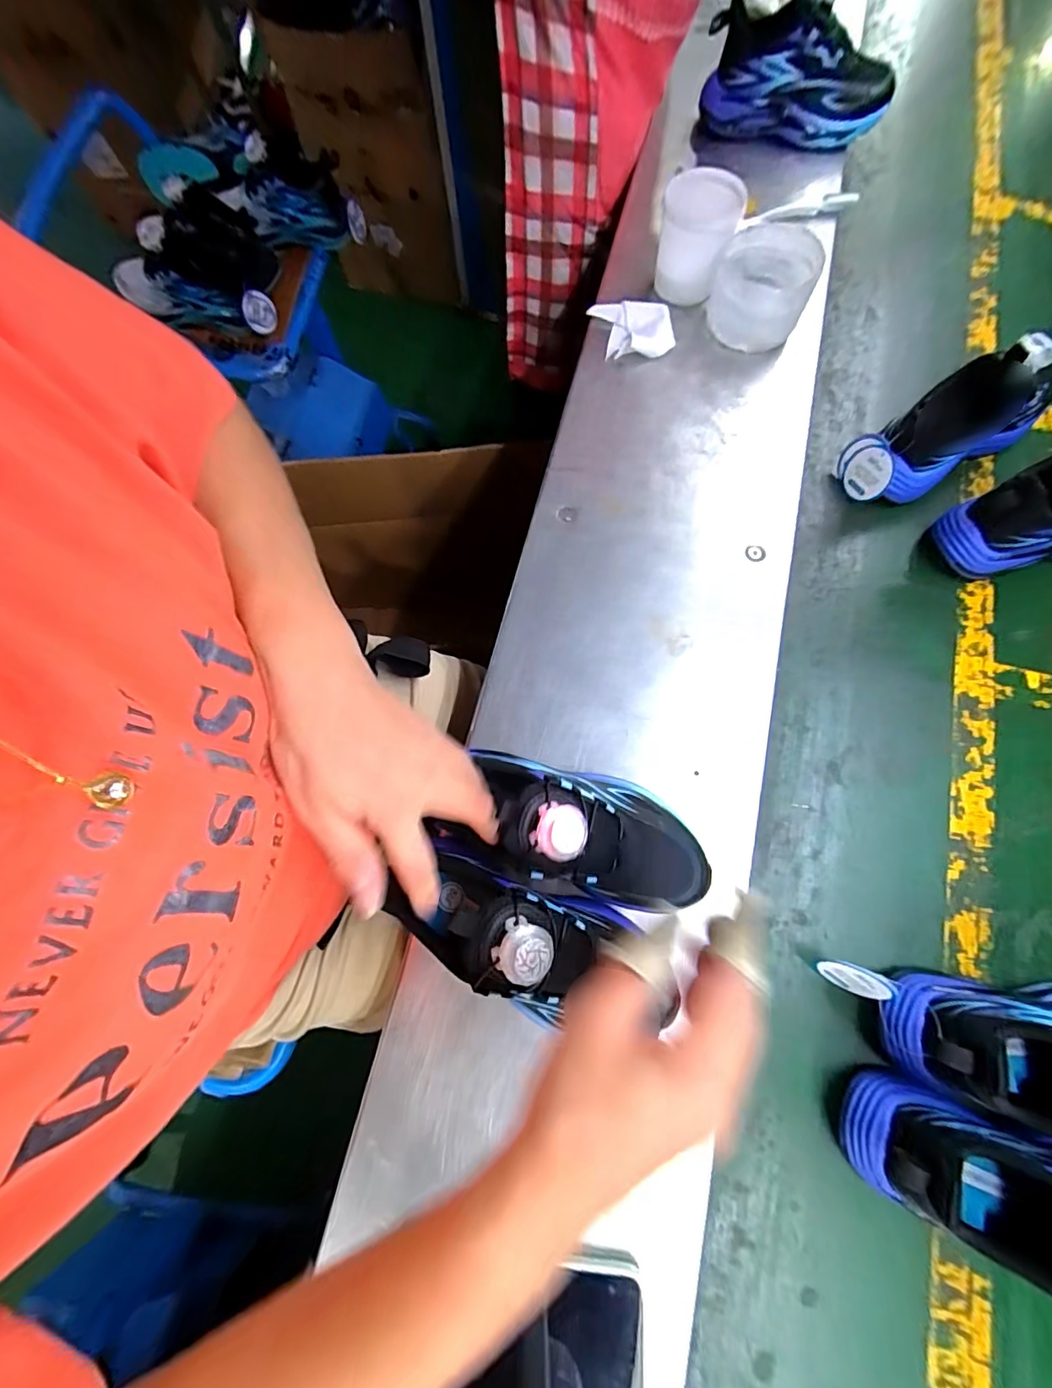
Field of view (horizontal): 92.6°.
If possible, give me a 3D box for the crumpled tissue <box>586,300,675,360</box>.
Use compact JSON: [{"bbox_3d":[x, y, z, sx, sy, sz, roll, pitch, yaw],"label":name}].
[{"bbox_3d":[0.111,-0.385,0.524,0.077,0.014,0.066,-6,74,0],"label":"crumpled tissue"}]

